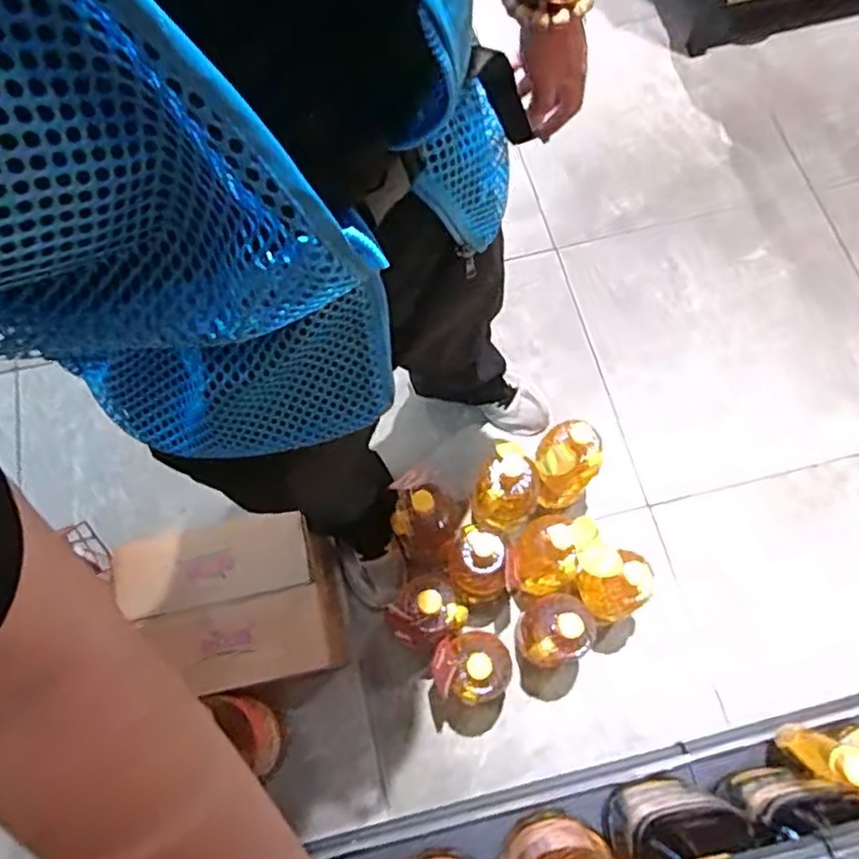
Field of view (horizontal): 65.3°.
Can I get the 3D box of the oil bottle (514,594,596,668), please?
[{"bbox_3d":[0.200,0.332,1.095,0.101,0.302,0.099,-1,70,2],"label":"oil bottle"}]

